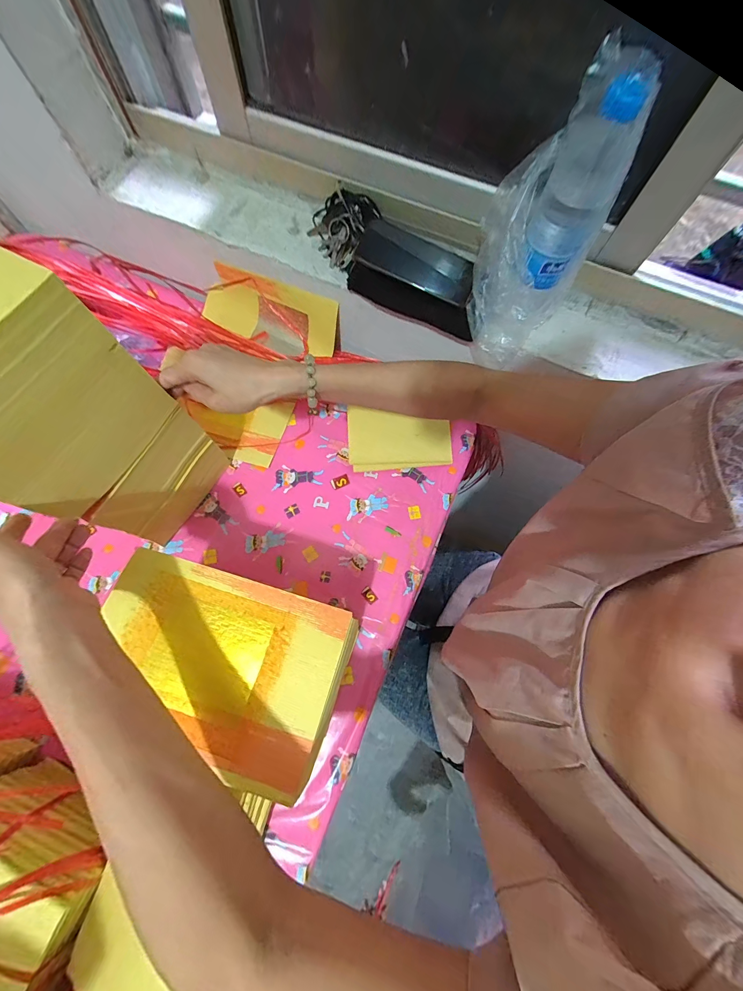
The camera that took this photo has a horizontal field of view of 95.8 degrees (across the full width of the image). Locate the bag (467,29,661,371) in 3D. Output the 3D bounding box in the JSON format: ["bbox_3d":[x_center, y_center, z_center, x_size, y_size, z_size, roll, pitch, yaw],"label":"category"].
[{"bbox_3d":[0.189,-0.285,0.372,0.116,0.239,0.140,16,72,3],"label":"bag"}]

